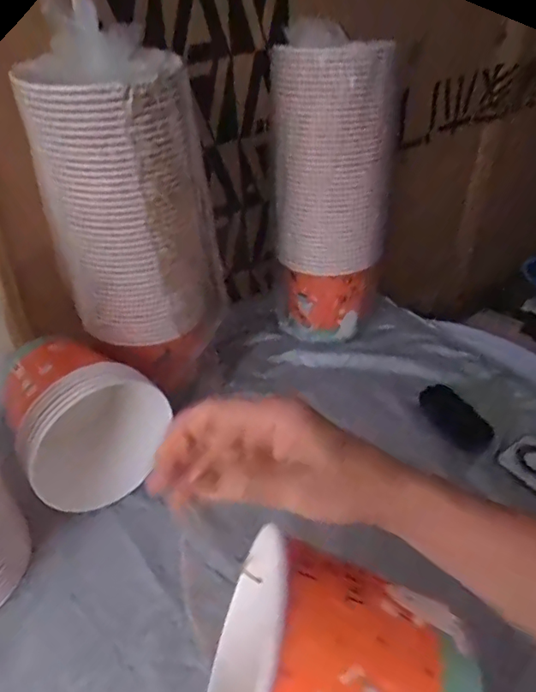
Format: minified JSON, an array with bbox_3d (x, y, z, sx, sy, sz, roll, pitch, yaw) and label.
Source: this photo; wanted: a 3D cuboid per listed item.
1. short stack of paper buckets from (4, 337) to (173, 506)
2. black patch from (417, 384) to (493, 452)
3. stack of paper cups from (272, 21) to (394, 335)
[{"bbox_3d":[-0.225,0.083,0.635,0.165,0.152,0.195,-22,43,-25],"label":"short stack of paper buckets"},{"bbox_3d":[0.268,0.101,0.732,0.067,0.014,0.109,-29,62,-19],"label":"black patch"},{"bbox_3d":[0.090,-0.198,0.767,0.165,0.444,0.155,1,38,1],"label":"stack of paper cups"}]

